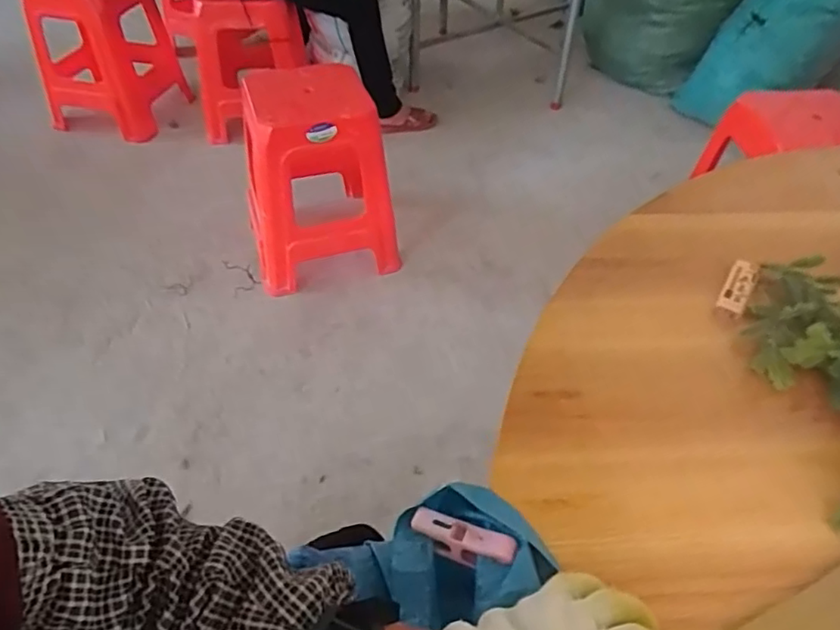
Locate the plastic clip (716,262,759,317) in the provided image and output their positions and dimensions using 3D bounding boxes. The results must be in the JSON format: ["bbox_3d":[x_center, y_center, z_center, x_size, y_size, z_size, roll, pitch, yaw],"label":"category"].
[{"bbox_3d":[0.291,-0.023,0.550,0.023,0.013,0.070,27,52,22],"label":"plastic clip"}]

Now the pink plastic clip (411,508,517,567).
[{"bbox_3d":[0.028,0.151,0.402,0.069,0.032,0.018,18,49,15],"label":"pink plastic clip"}]

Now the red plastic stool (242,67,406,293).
[{"bbox_3d":[-0.267,-0.351,1.492,0.351,0.450,0.303,-14,49,-14],"label":"red plastic stool"}]

